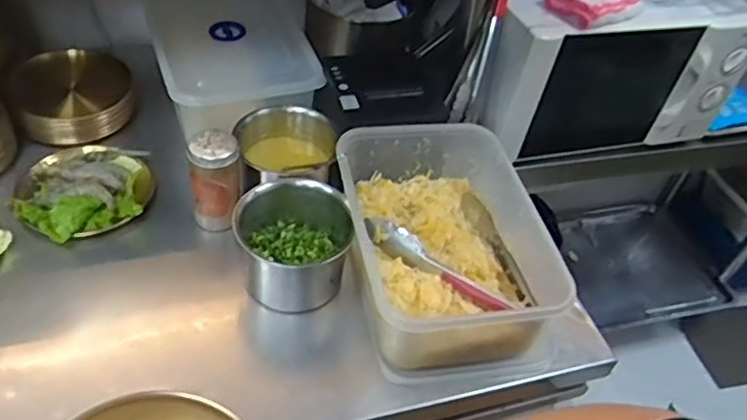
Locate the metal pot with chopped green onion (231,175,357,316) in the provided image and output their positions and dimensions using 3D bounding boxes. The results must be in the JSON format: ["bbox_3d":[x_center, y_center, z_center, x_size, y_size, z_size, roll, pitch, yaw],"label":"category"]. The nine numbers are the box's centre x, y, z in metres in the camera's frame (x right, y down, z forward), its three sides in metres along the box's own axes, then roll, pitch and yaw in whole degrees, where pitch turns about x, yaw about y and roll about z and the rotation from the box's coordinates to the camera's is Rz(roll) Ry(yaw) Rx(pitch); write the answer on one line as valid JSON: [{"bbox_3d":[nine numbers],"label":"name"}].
[{"bbox_3d":[-0.092,0.033,0.774,0.131,0.121,0.122,3,42,-3],"label":"metal pot with chopped green onion"}]

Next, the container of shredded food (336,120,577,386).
[{"bbox_3d":[0.082,0.035,0.791,0.221,0.113,0.318,-4,43,-11],"label":"container of shredded food"}]

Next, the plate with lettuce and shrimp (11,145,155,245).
[{"bbox_3d":[-0.377,-0.030,0.857,0.173,0.036,0.155,-20,48,-26],"label":"plate with lettuce and shrimp"}]

